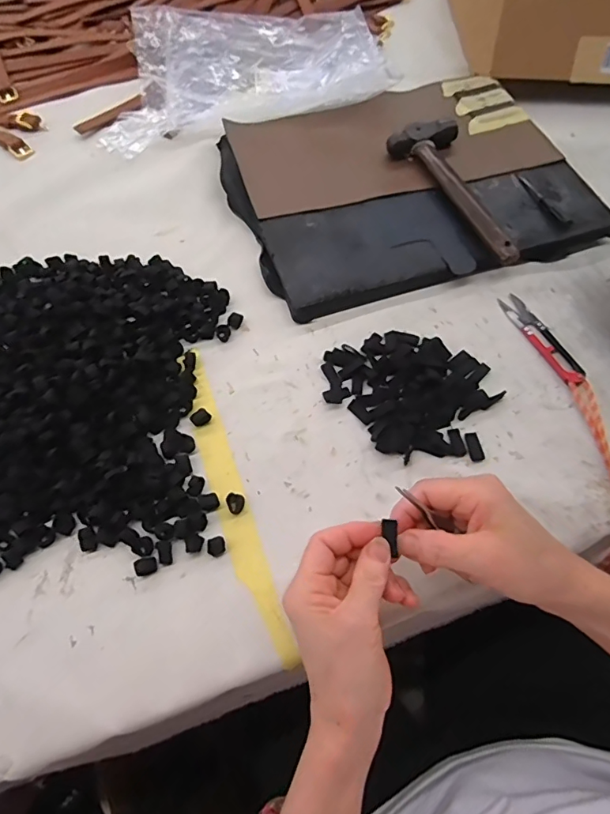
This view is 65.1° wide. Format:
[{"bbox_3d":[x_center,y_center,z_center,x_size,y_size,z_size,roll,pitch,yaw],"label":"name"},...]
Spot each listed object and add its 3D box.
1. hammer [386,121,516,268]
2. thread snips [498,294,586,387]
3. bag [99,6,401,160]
[{"bbox_3d":[0.169,-0.225,0.487,0.074,0.027,0.191,-27,67,-14],"label":"hammer"},{"bbox_3d":[0.217,-0.064,0.432,0.026,0.010,0.105,-22,66,-12],"label":"thread snips"},{"bbox_3d":[-0.079,-0.404,0.576,0.352,0.048,0.201,-10,64,-6],"label":"bag"}]

